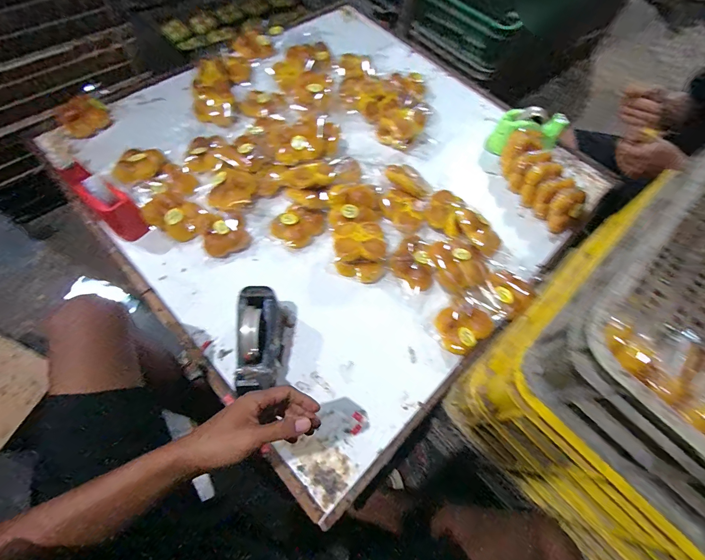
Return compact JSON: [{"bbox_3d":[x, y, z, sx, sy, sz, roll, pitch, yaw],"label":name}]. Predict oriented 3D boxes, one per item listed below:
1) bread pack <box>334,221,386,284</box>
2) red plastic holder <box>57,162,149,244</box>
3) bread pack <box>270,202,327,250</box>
[{"bbox_3d":[0.016,-0.064,0.760,0.116,0.073,0.126,-3,63,-8],"label":"bread pack"},{"bbox_3d":[-0.567,-0.171,0.776,0.158,0.110,0.076,31,66,12],"label":"red plastic holder"},{"bbox_3d":[-0.128,-0.129,0.796,0.100,0.037,0.109,40,69,16],"label":"bread pack"}]

